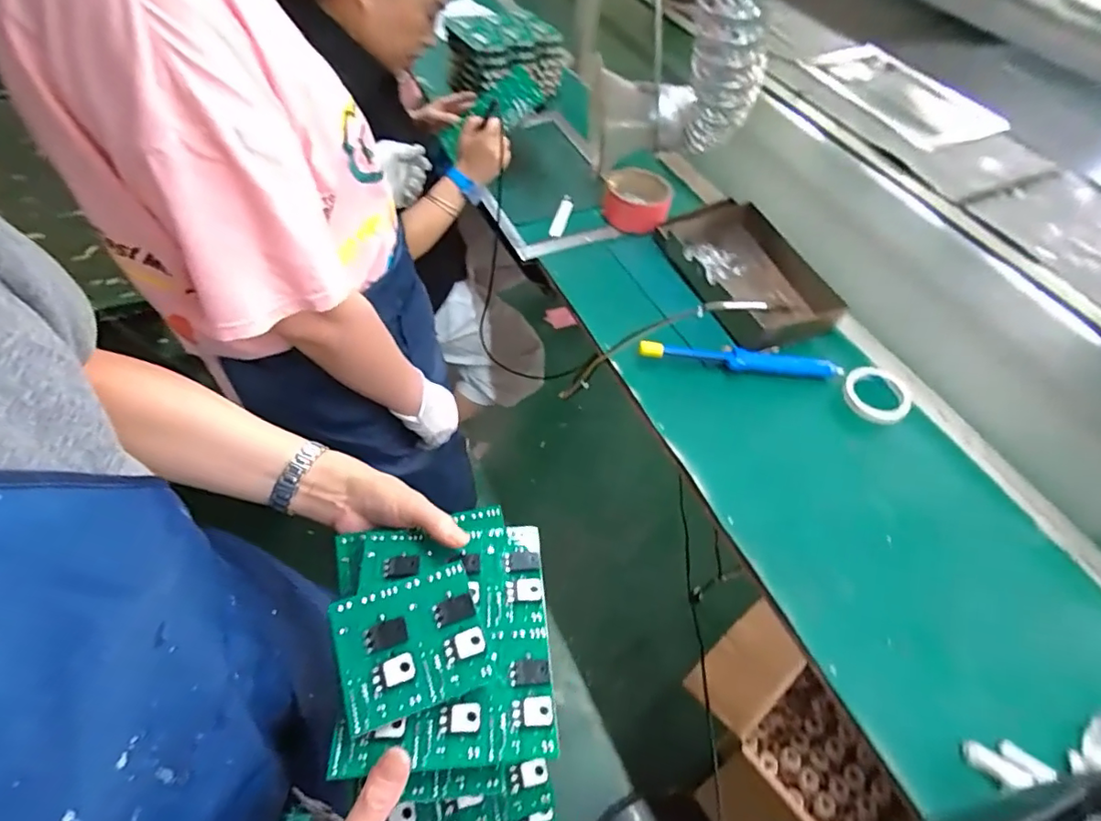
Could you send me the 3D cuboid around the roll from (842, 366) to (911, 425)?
[{"bbox_3d":[0.495,-0.026,0.821,0.090,0.024,0.093,1,68,-1],"label":"roll"}]

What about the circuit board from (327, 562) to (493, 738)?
[{"bbox_3d":[-0.089,0.146,0.343,0.088,0.007,0.081,-14,54,-17],"label":"circuit board"}]

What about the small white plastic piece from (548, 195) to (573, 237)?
[{"bbox_3d":[0.023,-0.381,1.057,0.026,0.024,0.105,19,68,6],"label":"small white plastic piece"}]

